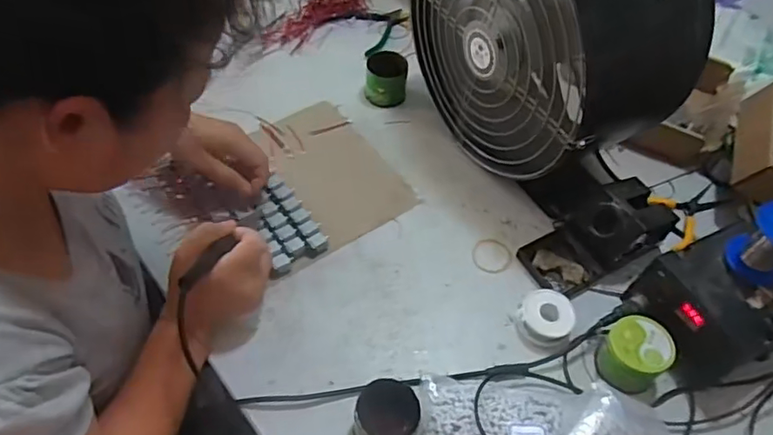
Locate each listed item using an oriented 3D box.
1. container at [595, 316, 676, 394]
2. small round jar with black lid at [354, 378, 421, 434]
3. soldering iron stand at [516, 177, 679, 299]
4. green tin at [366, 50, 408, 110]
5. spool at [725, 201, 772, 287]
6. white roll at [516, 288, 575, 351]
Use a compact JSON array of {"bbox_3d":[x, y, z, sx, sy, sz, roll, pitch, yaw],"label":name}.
[{"bbox_3d":[0.237,0.131,0.544,0.054,0.056,0.057,1,53,-2],"label":"container"},{"bbox_3d":[0.000,0.178,0.496,0.053,0.058,0.051,1,53,-2],"label":"small round jar with black lid"},{"bbox_3d":[0.233,0.013,0.620,0.163,0.077,0.083,-28,59,-21],"label":"soldering iron stand"},{"bbox_3d":[0.000,-0.184,0.761,0.054,0.057,0.055,1,53,-2],"label":"green tin"},{"bbox_3d":[0.354,0.023,0.517,0.052,0.065,0.055,-33,61,-24],"label":"spool"},{"bbox_3d":[0.162,0.103,0.577,0.052,0.025,0.058,14,54,8],"label":"white roll"}]

